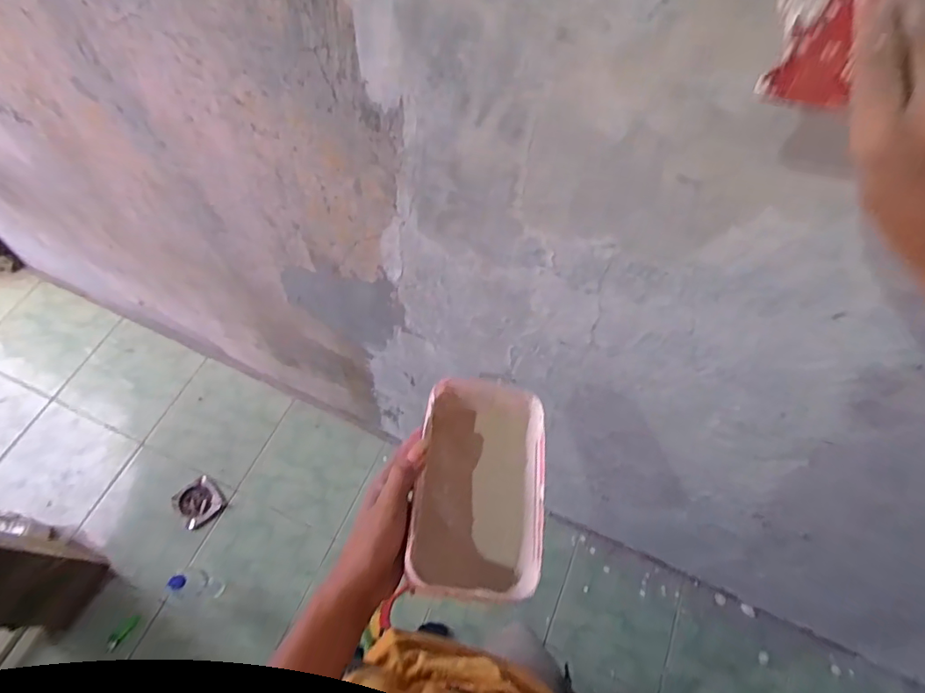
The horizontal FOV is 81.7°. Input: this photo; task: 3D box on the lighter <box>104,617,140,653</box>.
[{"bbox_3d":[-0.801,0.674,1.260,0.029,0.015,0.083,32,65,13],"label":"lighter"}]

